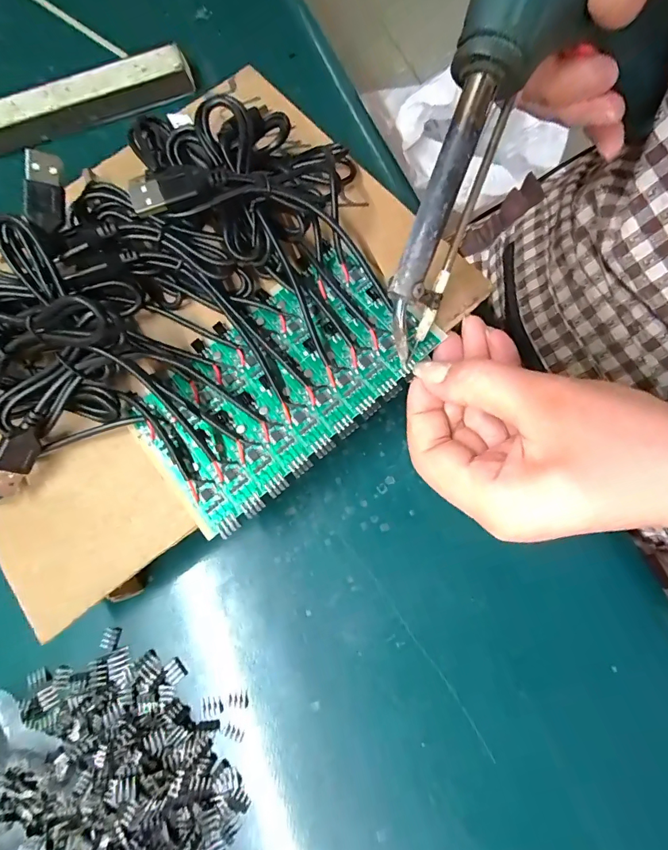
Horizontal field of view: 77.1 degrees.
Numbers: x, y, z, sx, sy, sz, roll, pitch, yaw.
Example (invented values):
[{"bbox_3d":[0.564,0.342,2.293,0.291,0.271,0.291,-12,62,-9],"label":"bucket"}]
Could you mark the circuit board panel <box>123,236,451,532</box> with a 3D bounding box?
[{"bbox_3d":[-0.027,-0.022,0.197,0.132,0.014,0.079,-39,78,-11],"label":"circuit board panel"}]

